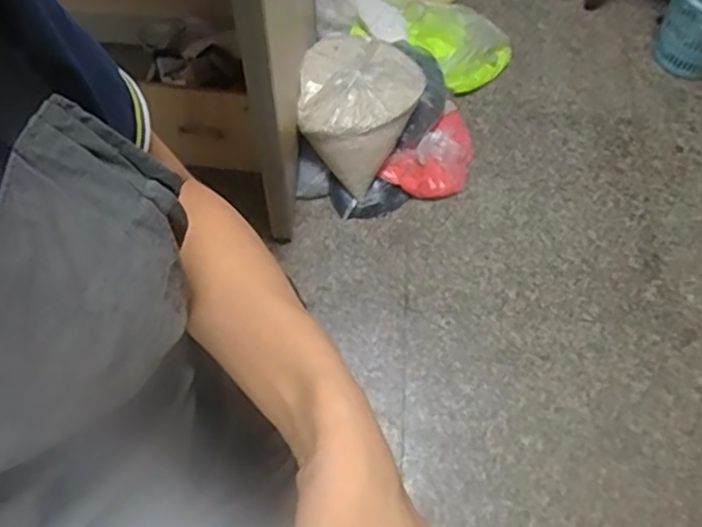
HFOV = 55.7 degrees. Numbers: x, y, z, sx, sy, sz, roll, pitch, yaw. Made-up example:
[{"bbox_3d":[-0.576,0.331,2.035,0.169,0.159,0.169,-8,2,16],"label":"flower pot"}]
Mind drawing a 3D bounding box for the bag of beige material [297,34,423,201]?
[{"bbox_3d":[0.005,-0.352,1.486,0.245,0.217,0.258,36,66,17],"label":"bag of beige material"}]

